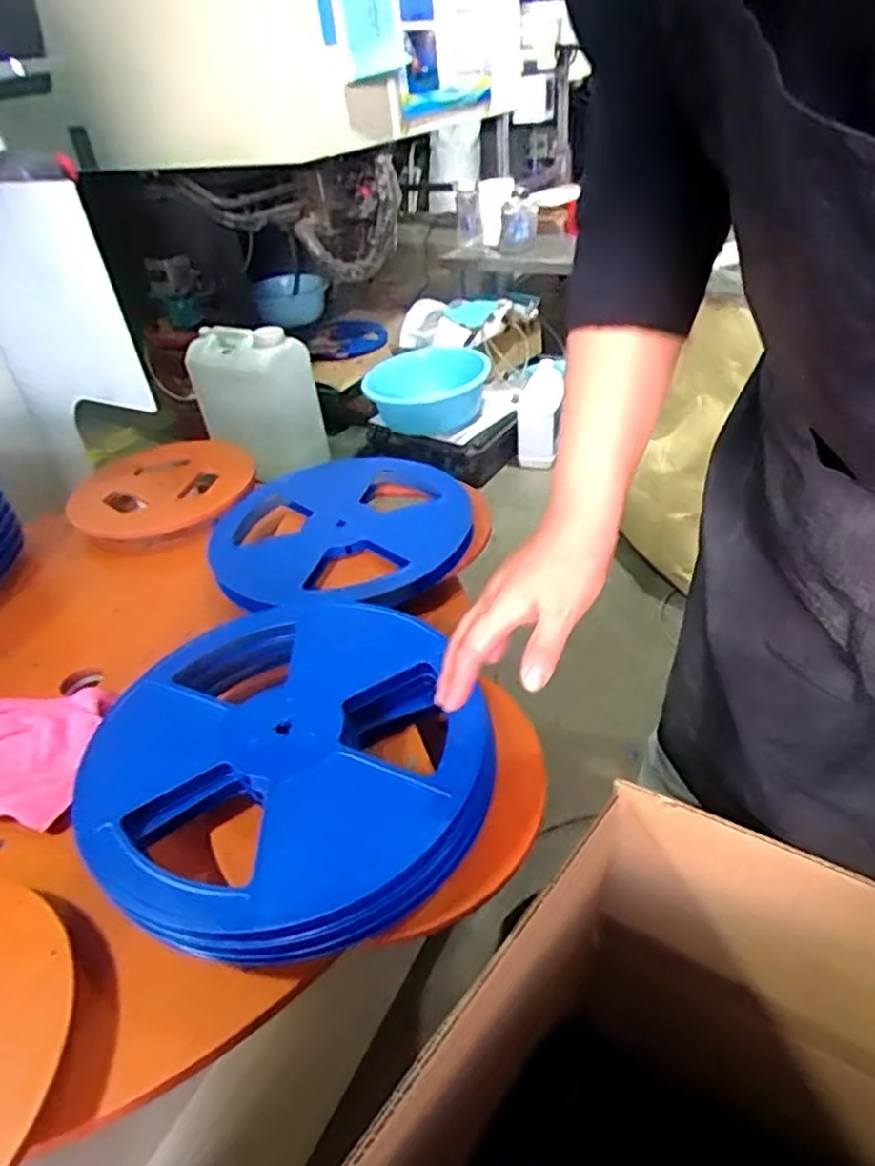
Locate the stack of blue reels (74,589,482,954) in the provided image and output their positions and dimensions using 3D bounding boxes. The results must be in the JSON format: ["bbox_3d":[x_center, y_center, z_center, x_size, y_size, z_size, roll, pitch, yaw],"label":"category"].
[{"bbox_3d":[-0.131,0.133,0.585,0.298,0.049,0.332,-18,38,-14],"label":"stack of blue reels"}]

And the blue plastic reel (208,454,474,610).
[{"bbox_3d":[-0.122,-0.072,0.887,0.323,0.042,0.304,-4,37,3],"label":"blue plastic reel"}]

